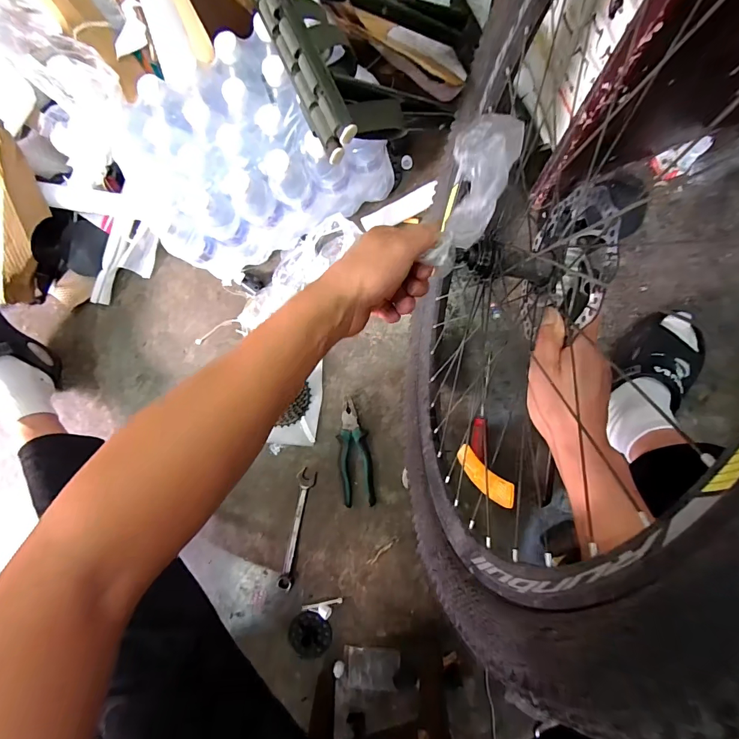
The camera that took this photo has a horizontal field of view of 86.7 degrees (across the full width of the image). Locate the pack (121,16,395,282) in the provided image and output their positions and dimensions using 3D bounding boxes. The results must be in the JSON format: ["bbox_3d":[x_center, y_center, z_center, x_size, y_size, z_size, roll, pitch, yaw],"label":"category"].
[{"bbox_3d":[-0.167,-0.342,0.639,0.341,0.214,0.222,-25,85,5],"label":"pack"}]

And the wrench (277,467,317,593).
[{"bbox_3d":[-0.133,0.289,0.705,0.030,0.011,0.214,11,89,8],"label":"wrench"}]

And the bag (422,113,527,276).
[{"bbox_3d":[0.085,-0.145,0.333,0.047,0.036,0.126,22,117,8],"label":"bag"}]

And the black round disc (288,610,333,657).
[{"bbox_3d":[-0.105,0.468,0.690,0.073,0.008,0.079,0,87,7],"label":"black round disc"}]

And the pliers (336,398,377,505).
[{"bbox_3d":[-0.029,0.145,0.690,0.056,0.020,0.187,-8,86,7],"label":"pliers"}]

